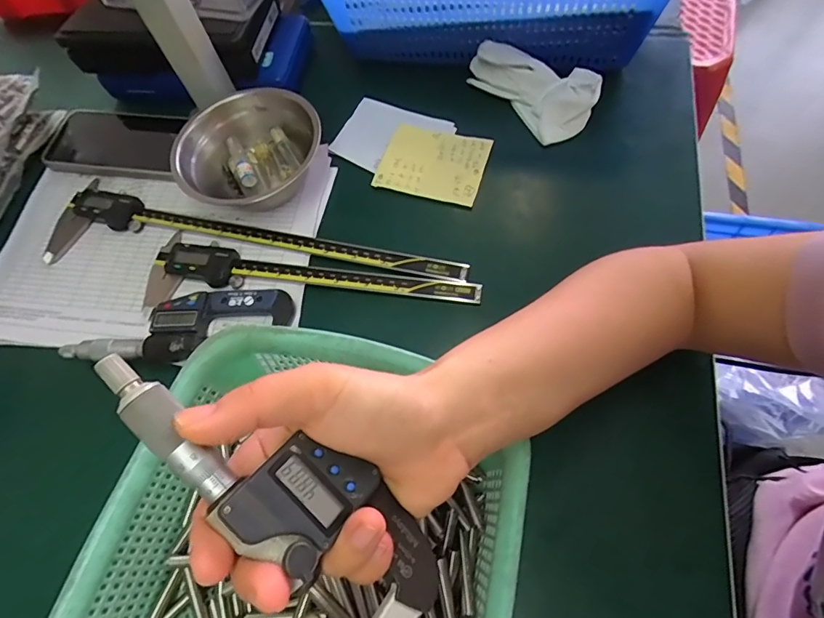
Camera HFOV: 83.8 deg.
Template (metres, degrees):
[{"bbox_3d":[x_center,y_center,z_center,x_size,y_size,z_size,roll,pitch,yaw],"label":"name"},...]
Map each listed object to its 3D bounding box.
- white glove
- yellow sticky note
[{"bbox_3d":[0.117,-0.213,0.438,0.064,0.040,0.121,-38,67,-10],"label":"white glove"},{"bbox_3d":[0.020,-0.137,0.428,0.094,0.006,0.076,16,67,13],"label":"yellow sticky note"}]

